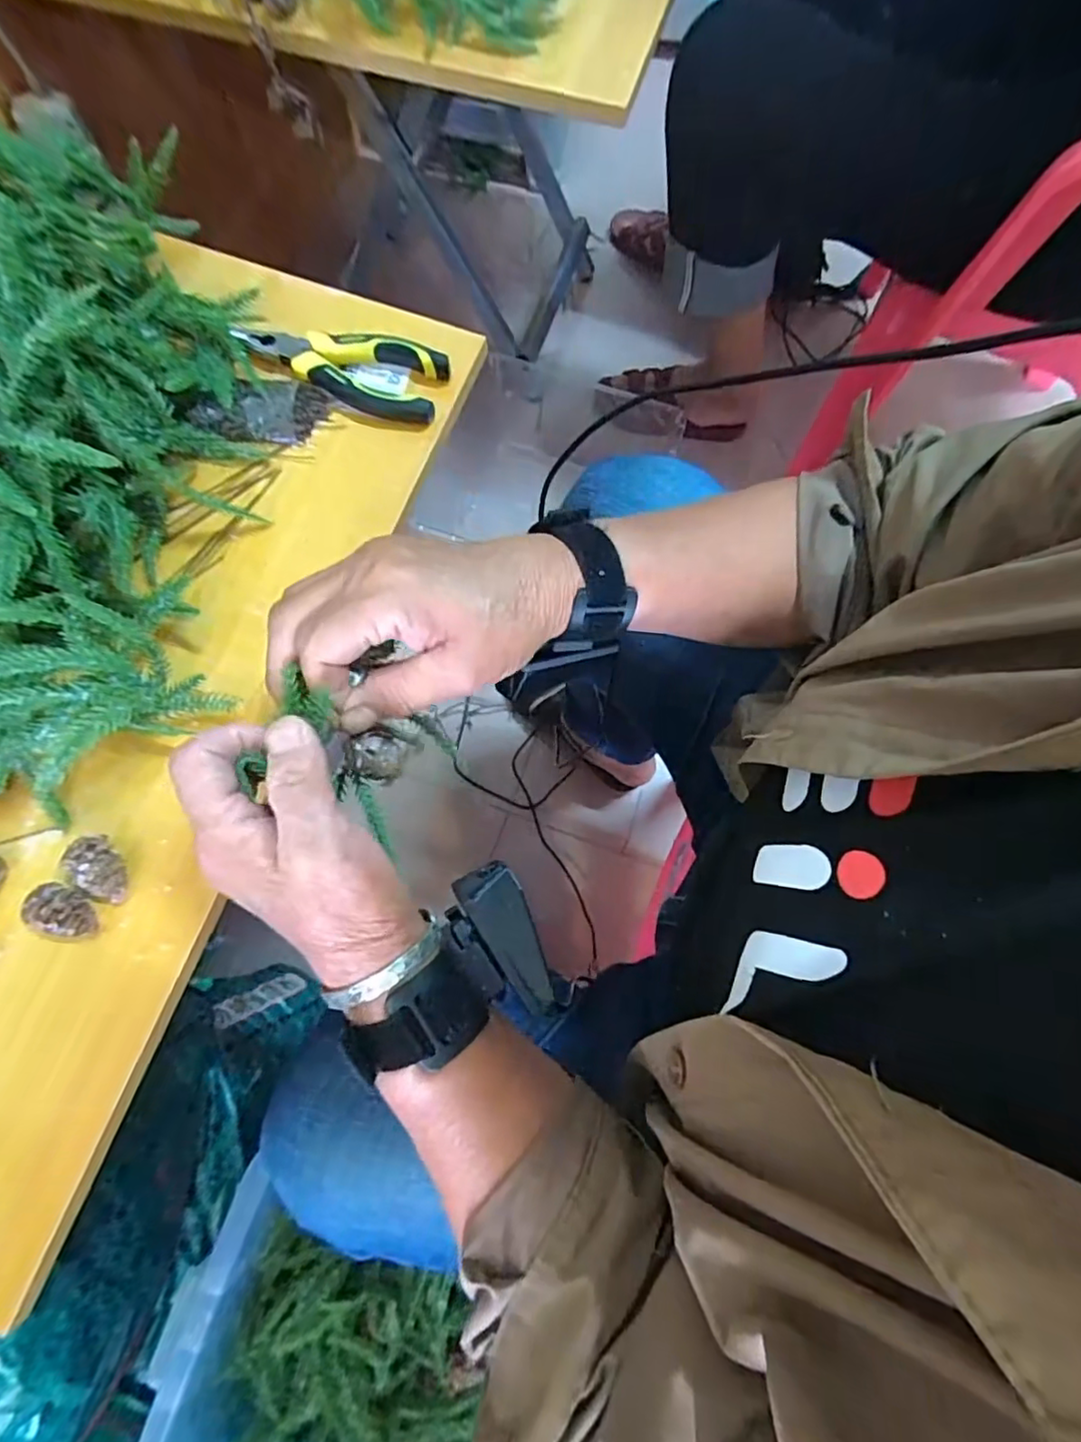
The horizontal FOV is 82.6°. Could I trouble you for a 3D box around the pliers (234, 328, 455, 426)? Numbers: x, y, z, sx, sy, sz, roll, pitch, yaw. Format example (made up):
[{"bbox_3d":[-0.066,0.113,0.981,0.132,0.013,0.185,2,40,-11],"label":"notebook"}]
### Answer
[{"bbox_3d":[-0.132,-0.238,0.409,0.137,0.016,0.055,22,76,5],"label":"pliers"}]

